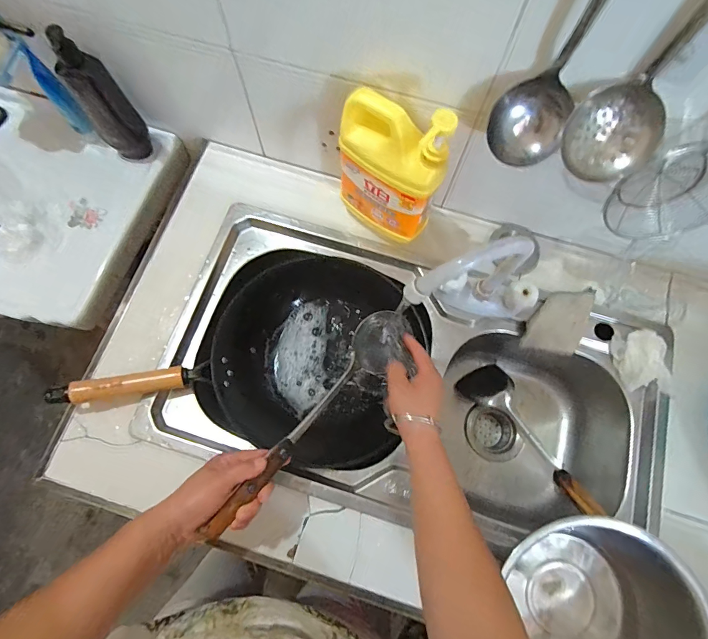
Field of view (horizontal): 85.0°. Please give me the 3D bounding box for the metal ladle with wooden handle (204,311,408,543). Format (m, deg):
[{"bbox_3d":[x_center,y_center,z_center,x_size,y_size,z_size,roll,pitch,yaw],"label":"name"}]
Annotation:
[{"bbox_3d":[-0.036,0.121,0.500,0.075,0.060,0.360,36,54,9],"label":"metal ladle with wooden handle"}]

